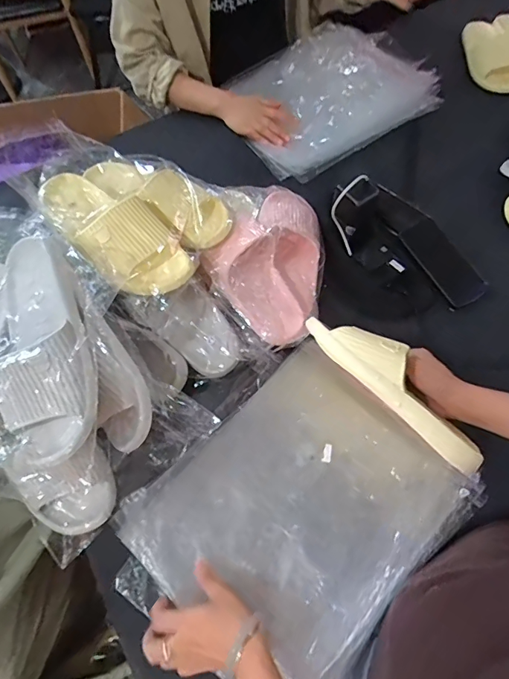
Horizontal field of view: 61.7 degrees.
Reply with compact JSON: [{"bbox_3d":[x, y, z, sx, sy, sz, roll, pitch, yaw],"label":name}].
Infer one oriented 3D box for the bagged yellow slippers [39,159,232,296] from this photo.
[{"bbox_3d":[-0.183,-0.182,0.621,0.256,0.080,0.212,26,67,15],"label":"bagged yellow slippers"}]

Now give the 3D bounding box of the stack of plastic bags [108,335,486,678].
[{"bbox_3d":[0.064,0.214,0.562,0.309,0.032,0.370,40,72,20],"label":"stack of plastic bags"}]

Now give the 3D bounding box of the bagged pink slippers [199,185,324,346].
[{"bbox_3d":[0.019,-0.132,0.669,0.173,0.081,0.278,8,64,7],"label":"bagged pink slippers"}]

